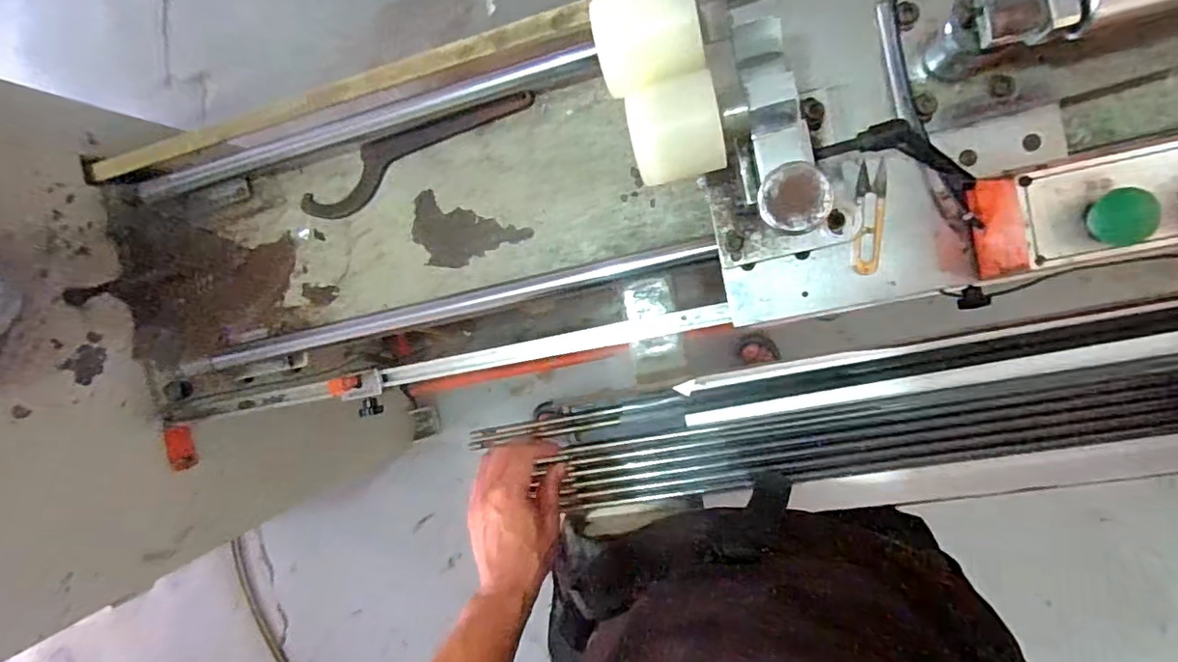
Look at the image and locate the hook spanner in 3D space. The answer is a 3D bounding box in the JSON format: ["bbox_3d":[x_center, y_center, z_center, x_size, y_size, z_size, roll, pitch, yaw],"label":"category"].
[{"bbox_3d":[-0.215,-0.222,0.709,0.315,0.014,0.054,-26,95,11],"label":"hook spanner"}]

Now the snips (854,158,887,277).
[{"bbox_3d":[0.255,-0.103,0.529,0.025,0.008,0.101,4,90,7],"label":"snips"}]

